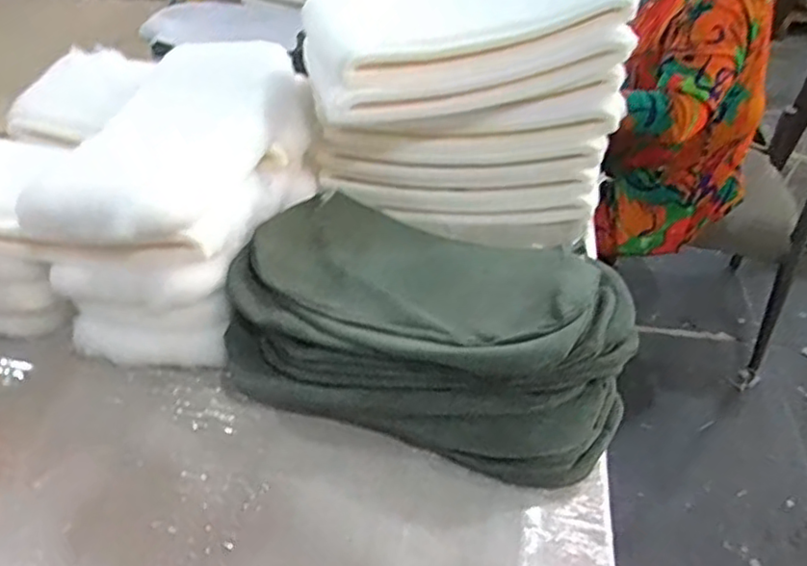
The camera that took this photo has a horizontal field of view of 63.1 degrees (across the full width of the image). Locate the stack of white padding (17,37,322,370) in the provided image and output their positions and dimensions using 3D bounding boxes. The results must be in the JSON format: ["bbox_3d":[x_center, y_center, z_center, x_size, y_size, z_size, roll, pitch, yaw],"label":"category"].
[{"bbox_3d":[-0.301,-0.135,0.952,0.264,0.244,0.450,6,41,8],"label":"stack of white padding"}]

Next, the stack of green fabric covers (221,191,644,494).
[{"bbox_3d":[0.036,0.050,0.863,0.496,0.148,0.324,10,42,12],"label":"stack of green fabric covers"}]

